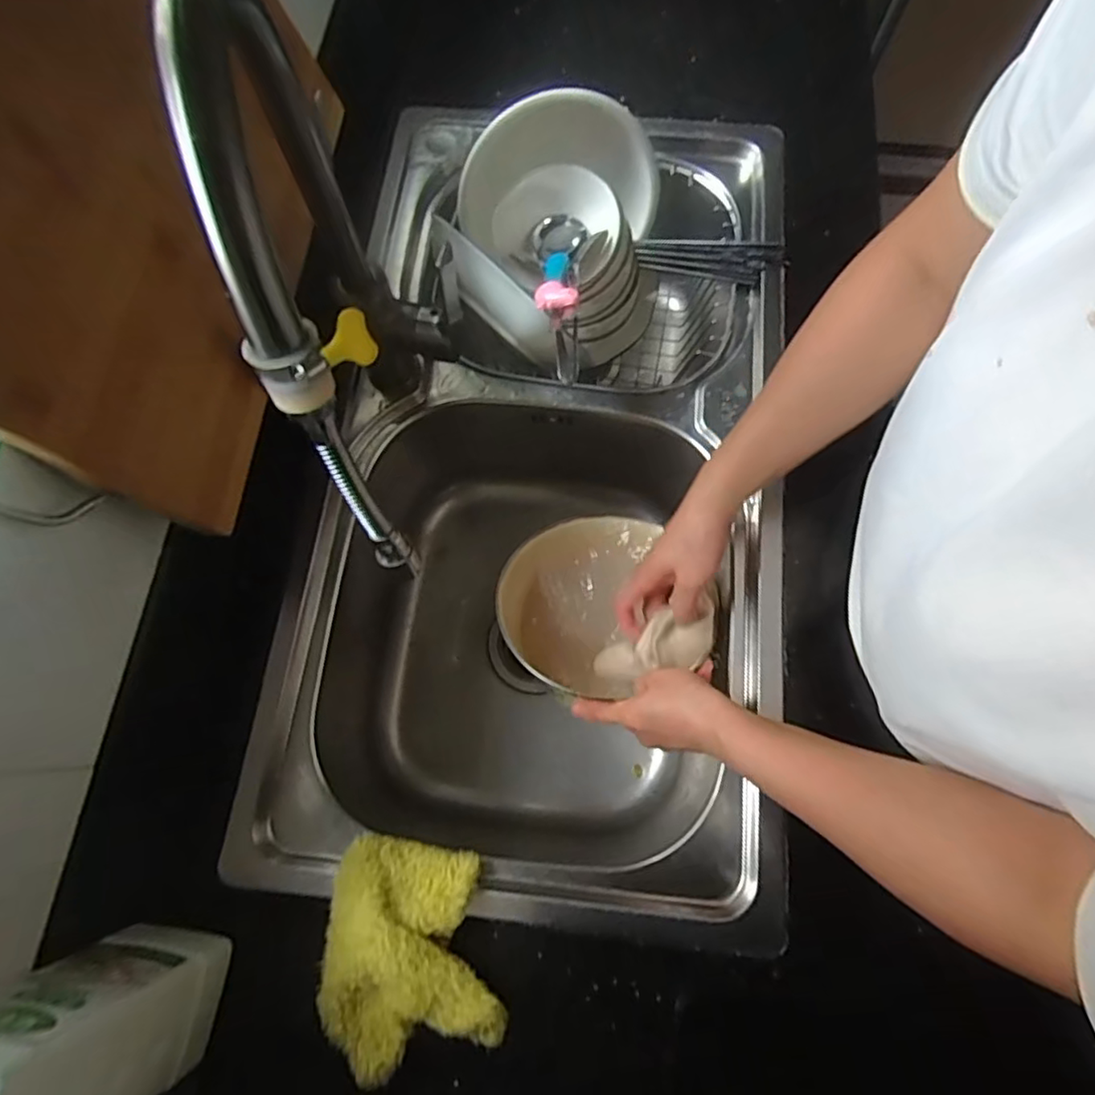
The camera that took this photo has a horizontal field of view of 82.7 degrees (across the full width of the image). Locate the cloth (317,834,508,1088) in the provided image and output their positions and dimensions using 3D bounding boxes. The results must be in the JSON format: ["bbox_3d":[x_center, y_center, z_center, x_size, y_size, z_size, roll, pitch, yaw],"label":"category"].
[{"bbox_3d":[-0.097,0.267,0.417,0.111,0.045,0.133,-12,73,-3],"label":"cloth"}]

